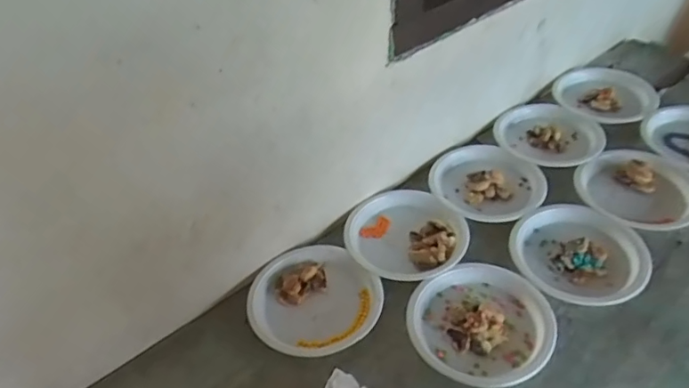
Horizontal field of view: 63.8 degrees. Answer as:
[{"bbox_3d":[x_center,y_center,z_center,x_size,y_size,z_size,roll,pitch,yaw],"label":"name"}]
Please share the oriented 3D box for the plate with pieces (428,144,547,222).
[{"bbox_3d":[0.268,-0.024,1.037,0.201,0.044,0.198,-4,42,3],"label":"plate with pieces"}]

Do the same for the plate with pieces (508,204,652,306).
[{"bbox_3d":[0.377,0.091,0.890,0.205,0.025,0.192,12,45,20],"label":"plate with pieces"}]

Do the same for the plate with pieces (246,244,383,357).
[{"bbox_3d":[-0.047,0.162,0.863,0.196,0.019,0.191,-4,42,3],"label":"plate with pieces"}]

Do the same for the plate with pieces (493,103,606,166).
[{"bbox_3d":[0.421,-0.123,1.141,0.211,0.042,0.198,0,37,0],"label":"plate with pieces"}]

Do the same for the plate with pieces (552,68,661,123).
[{"bbox_3d":[0.594,-0.230,1.247,0.202,0.029,0.195,-4,42,3],"label":"plate with pieces"}]

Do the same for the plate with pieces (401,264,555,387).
[{"bbox_3d":[0.201,0.188,0.813,0.212,0.036,0.184,-4,42,4],"label":"plate with pieces"}]

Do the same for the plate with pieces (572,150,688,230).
[{"bbox_3d":[0.534,-0.006,0.998,0.219,0.036,0.182,9,44,17],"label":"plate with pieces"}]

